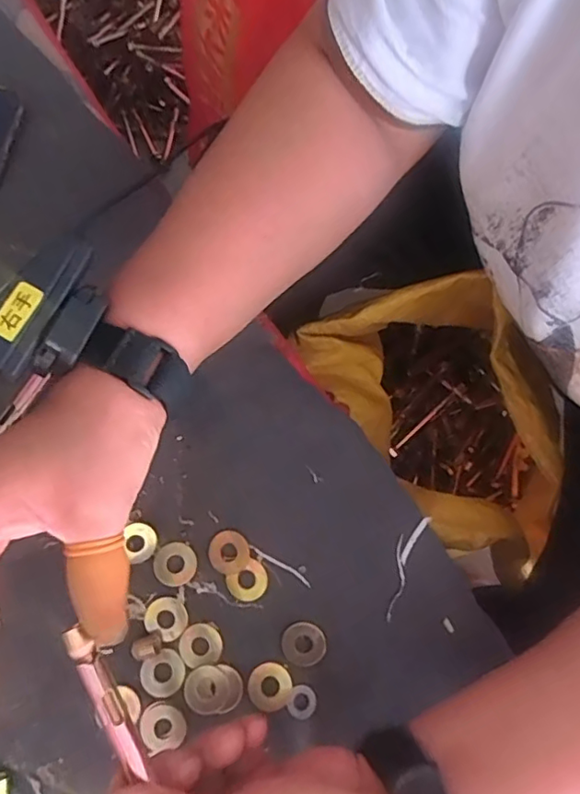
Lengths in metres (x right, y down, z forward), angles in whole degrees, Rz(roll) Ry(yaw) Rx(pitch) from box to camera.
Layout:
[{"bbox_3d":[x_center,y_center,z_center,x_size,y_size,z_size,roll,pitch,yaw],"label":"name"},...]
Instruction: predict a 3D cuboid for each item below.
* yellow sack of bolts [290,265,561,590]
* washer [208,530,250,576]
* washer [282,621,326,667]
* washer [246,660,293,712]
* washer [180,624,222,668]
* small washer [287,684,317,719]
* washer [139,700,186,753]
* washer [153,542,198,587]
[{"bbox_3d":[0.148,0.038,0.538,0.205,0.207,0.246,-18,77,-4],"label":"yellow sack of bolts"},{"bbox_3d":[-0.035,0.090,0.327,0.023,0.004,0.024,0,79,0],"label":"washer"},{"bbox_3d":[0.008,0.140,0.317,0.024,0.004,0.024,0,79,0],"label":"washer"},{"bbox_3d":[-0.011,0.162,0.314,0.024,0.004,0.025,0,79,0],"label":"washer"},{"bbox_3d":[-0.051,0.141,0.319,0.024,0.004,0.023,0,79,0],"label":"washer"},{"bbox_3d":[0.007,0.170,0.314,0.016,0.004,0.017,0,79,0],"label":"small washer"},{"bbox_3d":[-0.070,0.180,0.309,0.025,0.005,0.023,-11,79,-2],"label":"washer"},{"bbox_3d":[-0.067,0.098,0.329,0.025,0.004,0.024,0,79,0],"label":"washer"}]

